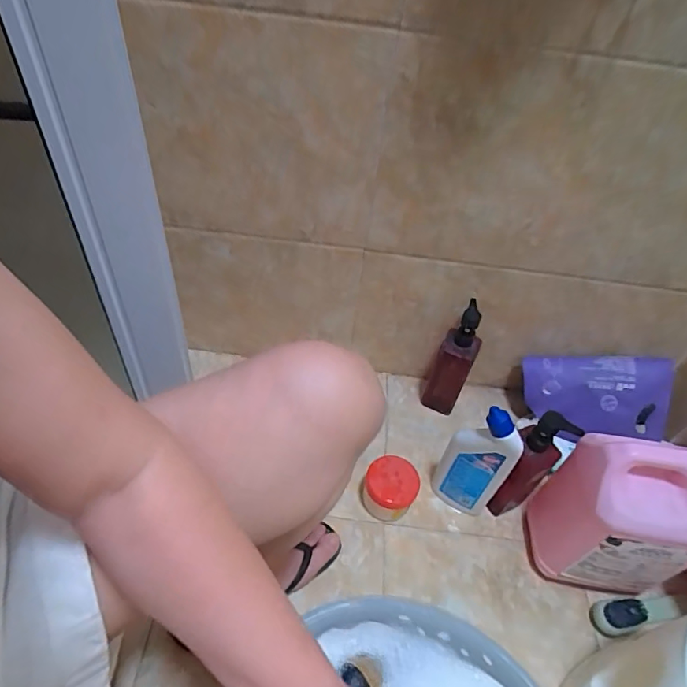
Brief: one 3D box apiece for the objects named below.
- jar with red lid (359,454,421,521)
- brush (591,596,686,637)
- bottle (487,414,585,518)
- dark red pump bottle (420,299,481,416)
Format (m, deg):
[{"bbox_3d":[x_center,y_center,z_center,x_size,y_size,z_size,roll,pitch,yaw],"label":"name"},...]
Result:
[{"bbox_3d":[0.064,0.199,0.670,0.071,0.069,0.063,26,50,16],"label":"jar with red lid"},{"bbox_3d":[0.369,0.332,0.605,0.120,0.036,0.038,-5,48,-11],"label":"brush"},{"bbox_3d":[0.238,0.162,0.628,0.056,0.189,0.047,20,48,11],"label":"bottle"},{"bbox_3d":[0.162,0.025,0.709,0.052,0.194,0.044,23,49,14],"label":"dark red pump bottle"}]

